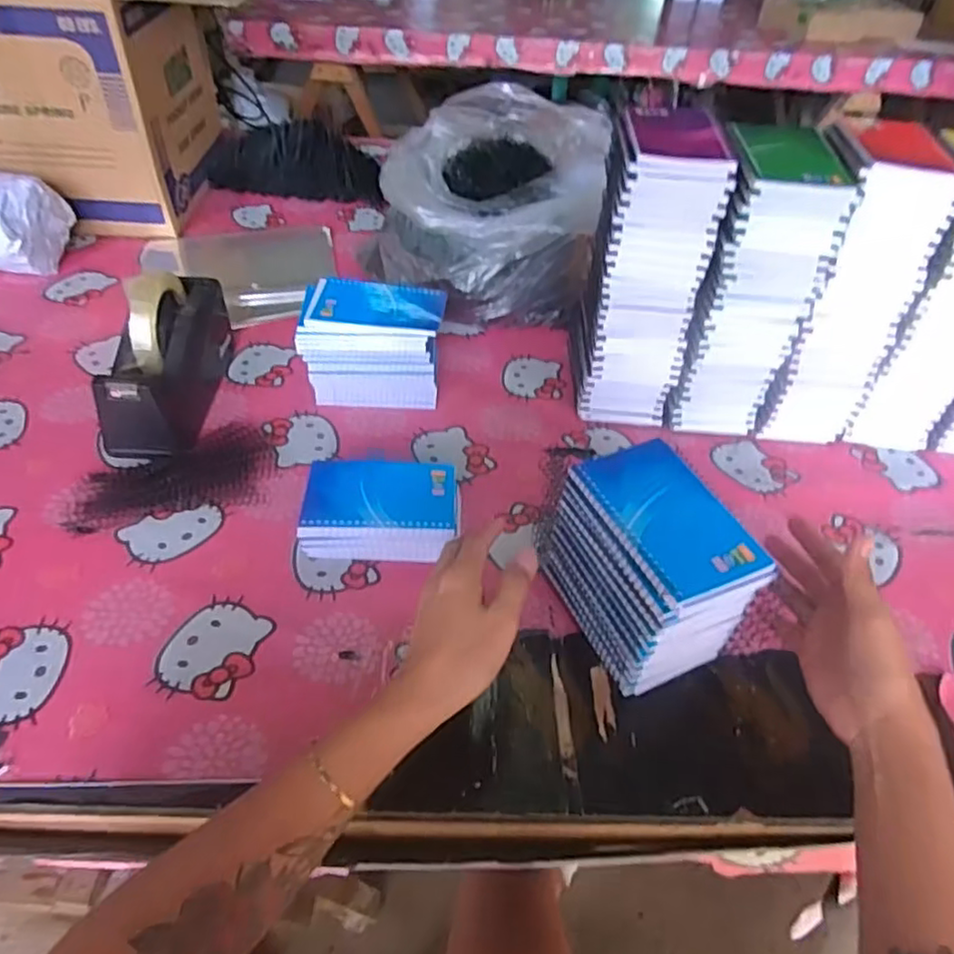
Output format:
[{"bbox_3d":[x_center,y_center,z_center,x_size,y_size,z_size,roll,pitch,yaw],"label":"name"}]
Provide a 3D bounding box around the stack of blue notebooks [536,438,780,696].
[{"bbox_3d":[0.127,0.072,0.512,0.091,0.144,0.136,-17,49,-20],"label":"stack of blue notebooks"}]

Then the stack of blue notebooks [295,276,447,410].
[{"bbox_3d":[-0.112,-0.142,0.723,0.145,0.110,0.089,3,45,-2],"label":"stack of blue notebooks"}]

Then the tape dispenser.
[{"bbox_3d":[-0.313,-0.124,0.675,0.074,0.125,0.214,4,45,0],"label":"tape dispenser"}]

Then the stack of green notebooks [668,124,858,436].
[{"bbox_3d":[0.262,-0.171,0.653,0.106,0.293,0.129,8,45,3],"label":"stack of green notebooks"}]

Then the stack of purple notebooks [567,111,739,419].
[{"bbox_3d":[0.162,-0.200,0.687,0.105,0.291,0.131,4,45,-1],"label":"stack of purple notebooks"}]

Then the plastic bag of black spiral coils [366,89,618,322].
[{"bbox_3d":[0.009,-0.324,0.820,0.250,0.244,0.214,-10,47,-13],"label":"plastic bag of black spiral coils"}]

